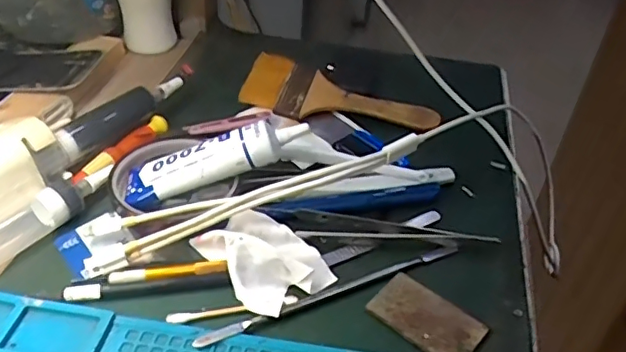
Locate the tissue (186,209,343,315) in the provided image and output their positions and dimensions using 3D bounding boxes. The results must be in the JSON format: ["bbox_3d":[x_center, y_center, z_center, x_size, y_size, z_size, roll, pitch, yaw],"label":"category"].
[{"bbox_3d":[-0.031,0.043,0.332,0.054,0.024,0.072,-29,49,-34],"label":"tissue"}]

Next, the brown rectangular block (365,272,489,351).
[{"bbox_3d":[0.064,0.078,0.313,0.059,0.004,0.037,32,46,30],"label":"brown rectangular block"}]

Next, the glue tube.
[{"bbox_3d":[-0.065,-0.012,0.369,0.123,0.019,0.034,-20,41,2],"label":"glue tube"}]

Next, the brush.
[{"bbox_3d":[0.022,-0.062,0.476,0.163,0.014,0.061,17,56,8],"label":"brush"}]

